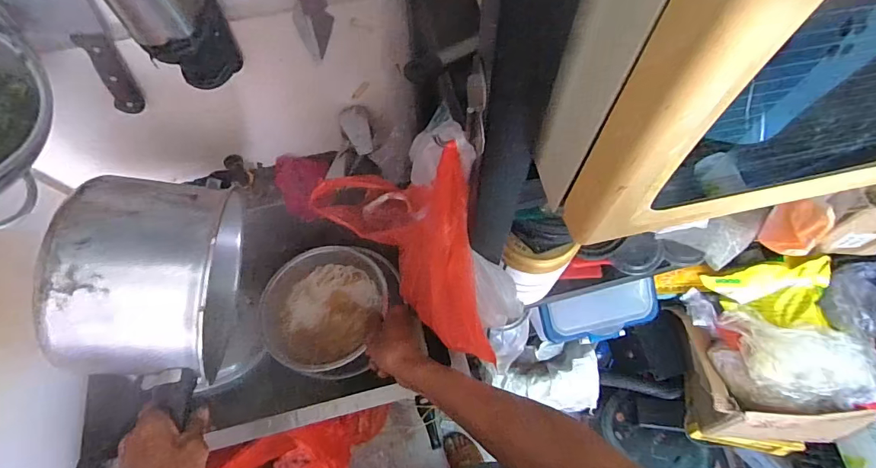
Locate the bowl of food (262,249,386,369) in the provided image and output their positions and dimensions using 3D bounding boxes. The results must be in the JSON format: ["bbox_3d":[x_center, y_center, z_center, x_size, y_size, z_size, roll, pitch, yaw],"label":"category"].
[{"bbox_3d":[-0.171,0.108,0.659,0.182,0.048,0.185,2,66,1],"label":"bowl of food"}]

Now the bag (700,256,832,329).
[{"bbox_3d":[0.575,0.104,0.746,0.173,0.148,0.084,4,66,2],"label":"bag"}]

